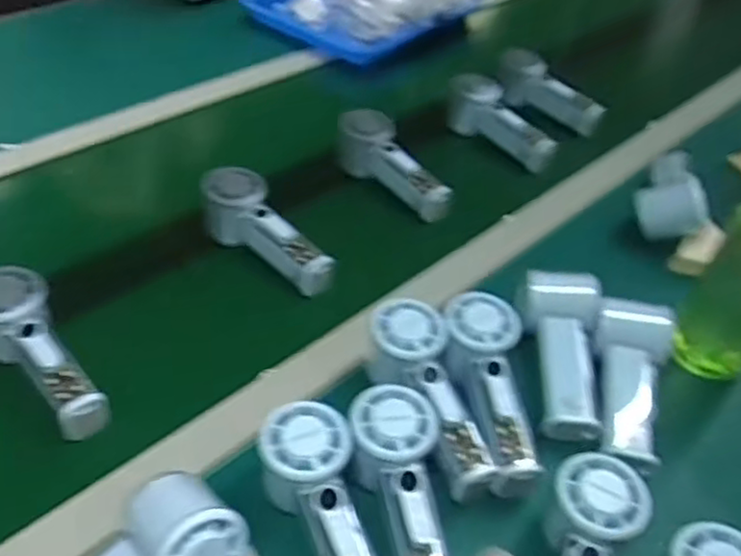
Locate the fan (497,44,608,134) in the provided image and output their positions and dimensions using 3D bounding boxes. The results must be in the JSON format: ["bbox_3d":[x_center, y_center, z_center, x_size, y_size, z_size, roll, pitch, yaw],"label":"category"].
[{"bbox_3d":[0.219,-0.231,0.900,0.068,0.049,0.159,-30,64,-34],"label":"fan"}]

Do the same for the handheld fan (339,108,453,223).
[{"bbox_3d":[0.027,-0.114,0.777,0.044,0.074,0.153,-27,50,-32],"label":"handheld fan"}]

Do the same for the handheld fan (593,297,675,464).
[{"bbox_3d":[0.208,0.080,0.566,0.057,0.038,0.138,8,68,3],"label":"handheld fan"}]

